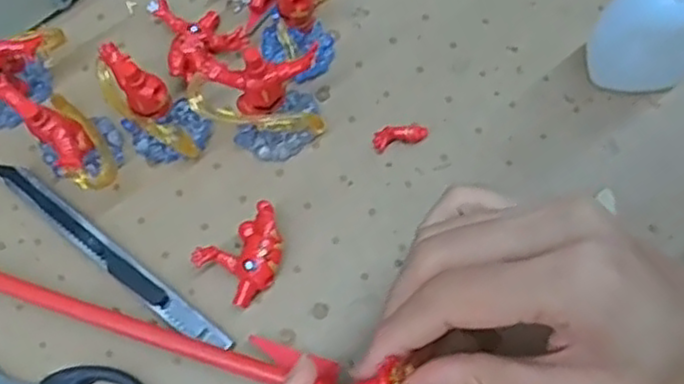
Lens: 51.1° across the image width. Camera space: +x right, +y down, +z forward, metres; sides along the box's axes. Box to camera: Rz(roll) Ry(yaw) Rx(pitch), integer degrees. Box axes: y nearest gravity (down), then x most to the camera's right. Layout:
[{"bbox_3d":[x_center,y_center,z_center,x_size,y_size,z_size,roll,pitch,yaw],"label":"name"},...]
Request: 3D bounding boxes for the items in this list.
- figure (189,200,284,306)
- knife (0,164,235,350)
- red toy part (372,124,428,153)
[{"bbox_3d":[-0.038,0.027,0.293,0.036,0.016,0.029,-33,72,-9],"label":"figure"},{"bbox_3d":[-0.098,0.026,0.300,0.129,0.007,0.010,36,75,14],"label":"knife"},{"bbox_3d":[0.025,-0.025,0.314,0.024,0.006,0.010,-14,70,-3],"label":"red toy part"}]

